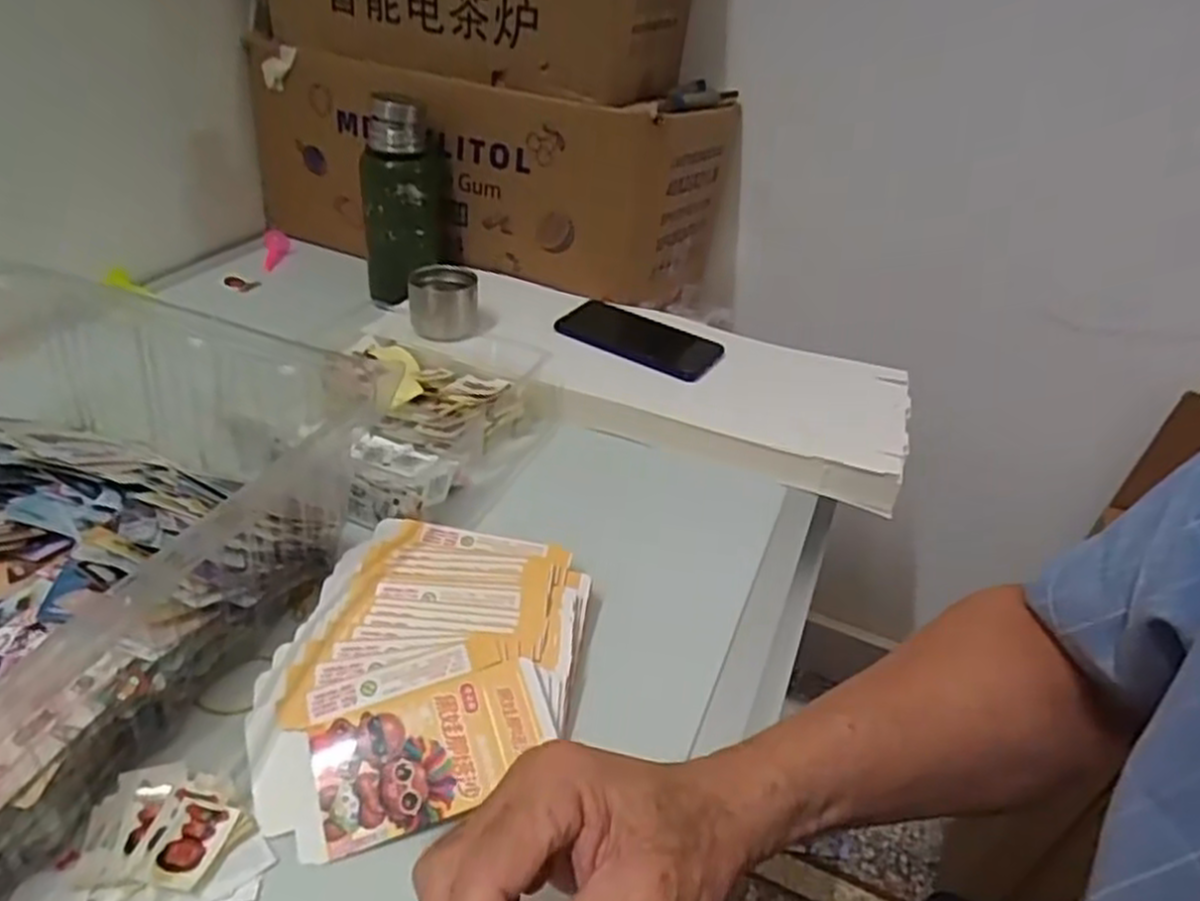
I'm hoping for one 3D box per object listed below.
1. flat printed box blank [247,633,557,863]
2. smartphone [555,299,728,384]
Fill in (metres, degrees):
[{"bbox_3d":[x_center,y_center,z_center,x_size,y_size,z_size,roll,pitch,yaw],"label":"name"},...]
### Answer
[{"bbox_3d":[-0.101,0.147,0.395,0.140,0.006,0.086,-15,57,-13],"label":"flat printed box blank"},{"bbox_3d":[0.039,-0.110,0.757,0.152,0.012,0.079,22,39,20],"label":"smartphone"}]

